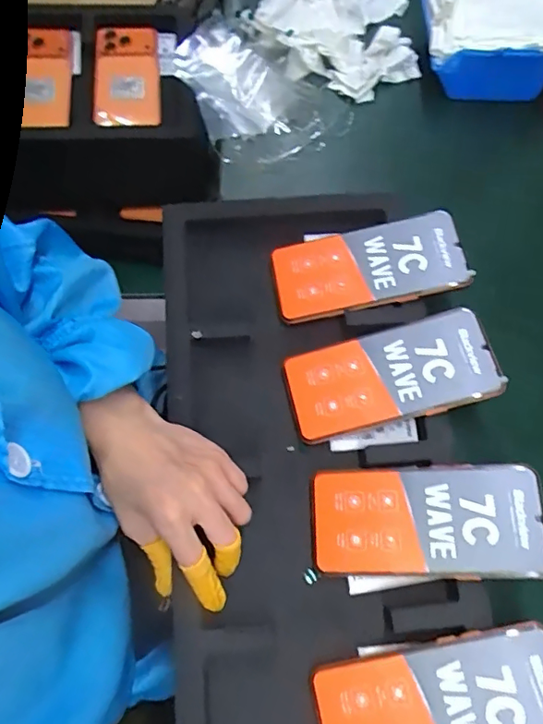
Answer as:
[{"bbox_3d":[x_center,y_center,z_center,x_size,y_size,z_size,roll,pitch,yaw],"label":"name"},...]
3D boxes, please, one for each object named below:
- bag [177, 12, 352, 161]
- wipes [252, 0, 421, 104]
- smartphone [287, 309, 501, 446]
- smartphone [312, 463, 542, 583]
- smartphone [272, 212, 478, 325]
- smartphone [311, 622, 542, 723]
[{"bbox_3d":[-0.009,-0.288,0.546,0.148,0.048,0.182,-22,73,-11],"label":"bag"},{"bbox_3d":[0.078,-0.386,0.584,0.185,0.045,0.197,13,70,1],"label":"wipes"},{"bbox_3d":[0.095,0.012,0.428,0.163,0.011,0.074,-15,69,5],"label":"smartphone"},{"bbox_3d":[0.113,0.117,0.387,0.162,0.011,0.079,-4,68,11],"label":"smartphone"},{"bbox_3d":[0.083,-0.083,0.461,0.161,0.006,0.075,-13,72,6],"label":"smartphone"},{"bbox_3d":[0.113,0.227,0.346,0.163,0.006,0.073,-15,69,5],"label":"smartphone"}]

